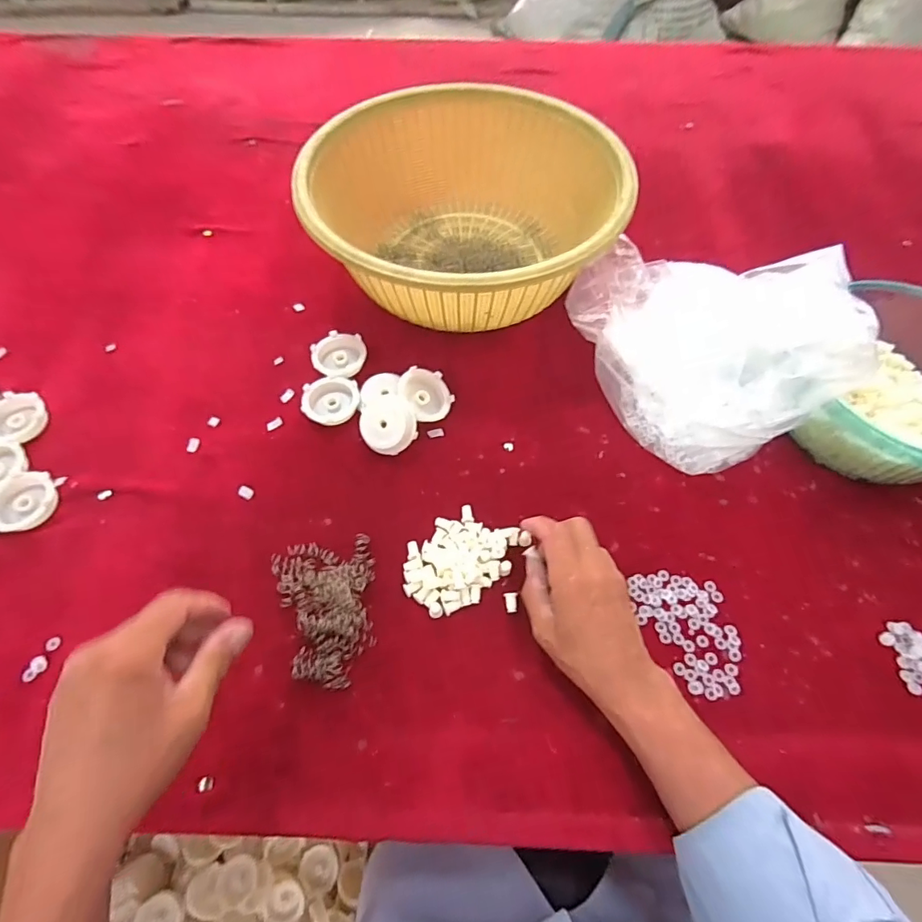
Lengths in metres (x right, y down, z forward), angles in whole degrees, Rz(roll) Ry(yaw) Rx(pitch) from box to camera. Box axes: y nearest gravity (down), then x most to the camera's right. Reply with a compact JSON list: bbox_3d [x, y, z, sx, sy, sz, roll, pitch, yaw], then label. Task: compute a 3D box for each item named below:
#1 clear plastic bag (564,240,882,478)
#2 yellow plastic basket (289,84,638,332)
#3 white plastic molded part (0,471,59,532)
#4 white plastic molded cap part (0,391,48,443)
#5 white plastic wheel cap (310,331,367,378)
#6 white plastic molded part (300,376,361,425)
[{"bbox_3d":[0.241,-0.140,0.486,0.193,0.151,0.274,-29,66,-15],"label":"clear plastic bag"},{"bbox_3d":[-0.001,-0.291,0.579,0.343,0.130,0.339,0,62,0],"label":"yellow plastic basket"},{"bbox_3d":[-0.417,0.037,0.456,0.058,0.008,0.056,-9,62,-5],"label":"white plastic molded part"},{"bbox_3d":[-0.462,-0.045,0.498,0.064,0.011,0.061,0,62,0],"label":"white plastic molded cap part"},{"bbox_3d":[-0.138,-0.117,0.547,0.061,0.018,0.060,0,62,0],"label":"white plastic wheel cap"},{"bbox_3d":[-0.139,-0.063,0.519,0.060,0.014,0.055,0,62,0],"label":"white plastic molded part"}]

